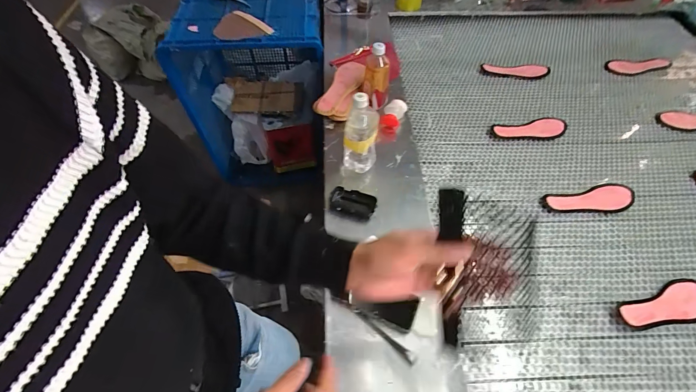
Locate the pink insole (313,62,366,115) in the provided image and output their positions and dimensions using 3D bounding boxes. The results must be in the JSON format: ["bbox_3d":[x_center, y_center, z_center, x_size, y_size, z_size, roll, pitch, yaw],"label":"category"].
[{"bbox_3d":[-0.016,-0.316,0.940,0.103,0.034,0.212,19,59,11],"label":"pink insole"}]

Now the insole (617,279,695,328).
[{"bbox_3d":[0.667,0.230,0.666,0.227,0.020,0.074,-15,57,-12],"label":"insole"}]

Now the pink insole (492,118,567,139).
[{"bbox_3d":[0.541,-0.203,0.966,0.215,0.011,0.077,1,60,6],"label":"pink insole"}]

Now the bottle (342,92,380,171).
[{"bbox_3d":[0.030,-0.133,0.761,0.079,0.227,0.060,6,56,3],"label":"bottle"}]

